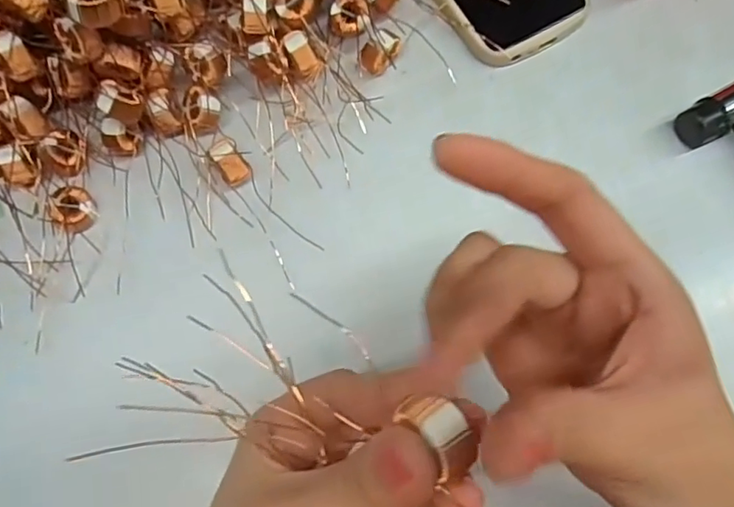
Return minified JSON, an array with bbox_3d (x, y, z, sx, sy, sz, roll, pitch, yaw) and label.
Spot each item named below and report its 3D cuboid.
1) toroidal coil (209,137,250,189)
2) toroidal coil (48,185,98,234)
[{"bbox_3d":[-0.078,-0.052,0.323,0.015,0.015,0.027,-33,77,-7],"label":"toroidal coil"},{"bbox_3d":[-0.167,-0.026,0.319,0.024,0.010,0.024,0,75,1],"label":"toroidal coil"}]

